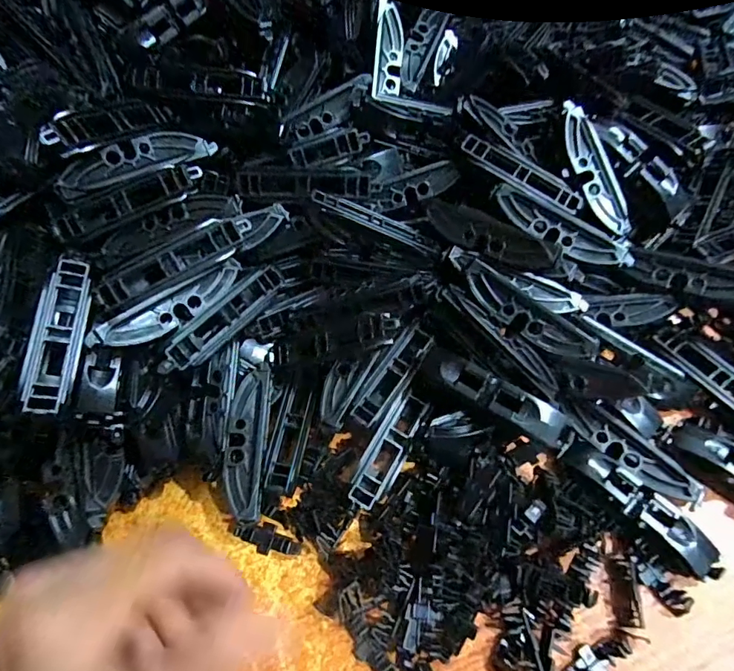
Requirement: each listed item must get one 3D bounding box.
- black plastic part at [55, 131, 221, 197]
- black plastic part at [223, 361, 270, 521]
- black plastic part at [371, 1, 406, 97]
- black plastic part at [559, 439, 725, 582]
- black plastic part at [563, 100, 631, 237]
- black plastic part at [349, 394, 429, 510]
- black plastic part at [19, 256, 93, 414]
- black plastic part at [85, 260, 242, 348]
[{"bbox_3d":[-0.122,-0.093,0.241,0.080,0.009,0.020,-24,103,-15],"label":"black plastic part"},{"bbox_3d":[-0.061,0.054,0.235,0.019,0.014,0.077,0,59,4],"label":"black plastic part"},{"bbox_3d":[0.014,-0.174,0.282,0.019,0.004,0.054,5,95,-28],"label":"black plastic part"},{"bbox_3d":[0.127,0.079,0.213,0.018,0.013,0.074,-37,63,-17],"label":"black plastic part"},{"bbox_3d":[0.127,-0.093,0.254,0.016,0.007,0.078,-23,91,-9],"label":"black plastic part"},{"bbox_3d":[0.012,0.058,0.233,0.019,0.008,0.062,24,64,17],"label":"black plastic part"},{"bbox_3d":[-0.143,-0.002,0.209,0.017,0.010,0.074,-4,59,1],"label":"black plastic part"},{"bbox_3d":[-0.099,-0.015,0.231,0.079,0.020,0.013,-38,64,-17],"label":"black plastic part"}]

